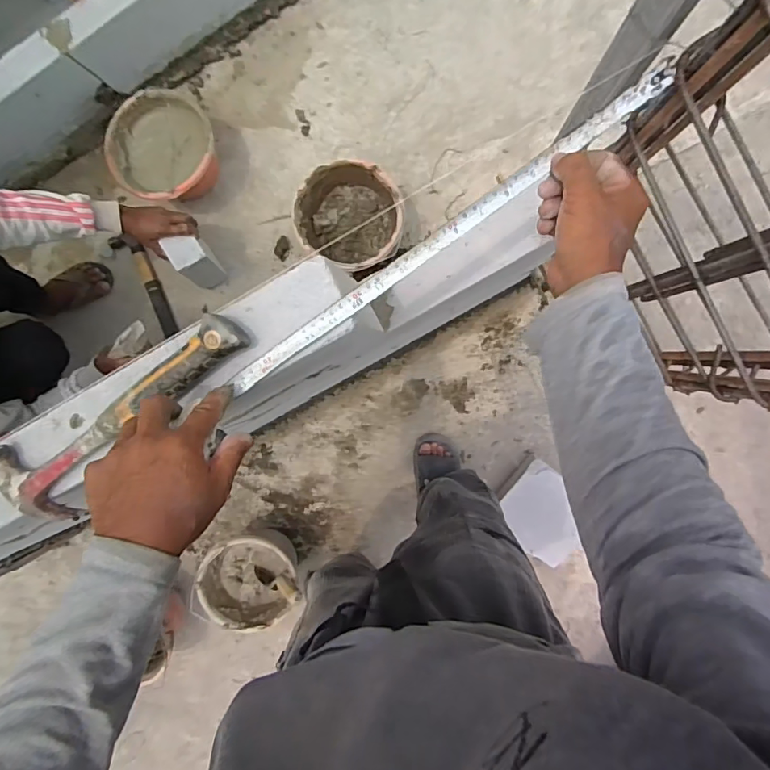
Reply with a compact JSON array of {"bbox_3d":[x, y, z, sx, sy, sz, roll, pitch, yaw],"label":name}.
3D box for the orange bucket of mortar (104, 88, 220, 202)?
[{"bbox_3d":[-0.515,-0.557,1.210,0.234,0.207,0.228,0,94,7],"label":"orange bucket of mortar"}]

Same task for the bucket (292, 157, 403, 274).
[{"bbox_3d":[-0.074,-0.392,1.175,0.239,0.150,0.211,2,94,7],"label":"bucket"}]

